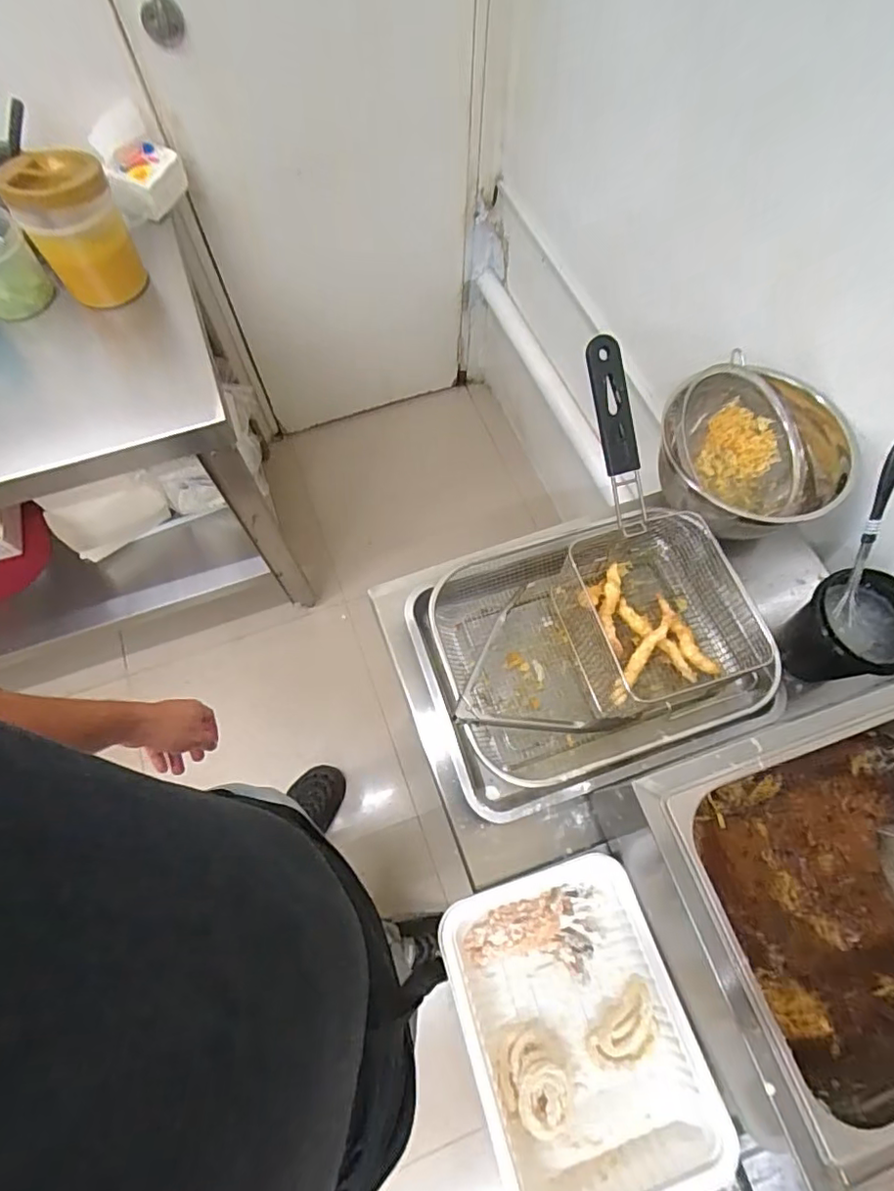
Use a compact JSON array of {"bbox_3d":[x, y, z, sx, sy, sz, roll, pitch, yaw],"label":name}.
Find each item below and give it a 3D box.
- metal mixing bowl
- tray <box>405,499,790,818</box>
[{"bbox_3d":[0.374,-0.174,0.718,0.183,0.114,0.215,-21,69,-9],"label":"metal mixing bowl"},{"bbox_3d":[0.175,0.064,0.689,0.388,0.083,0.288,-18,69,-8],"label":"tray"}]

